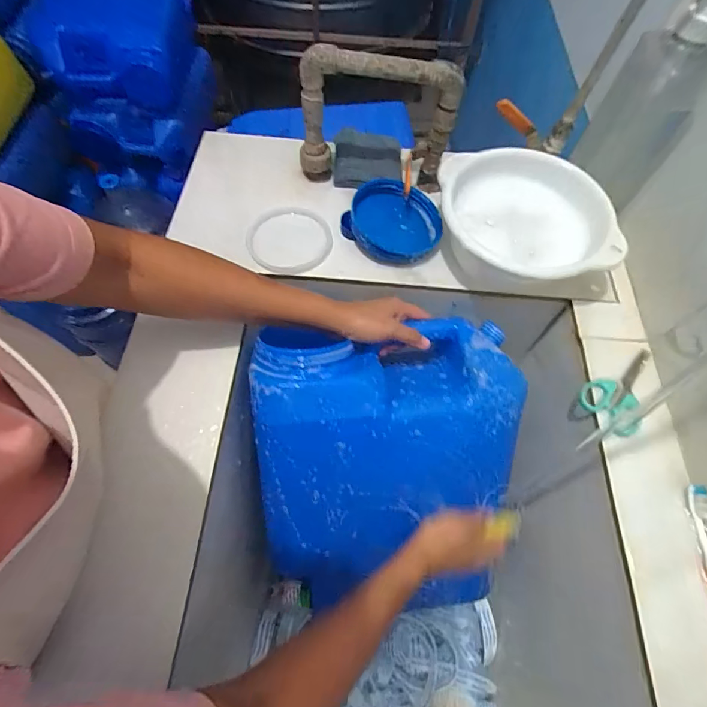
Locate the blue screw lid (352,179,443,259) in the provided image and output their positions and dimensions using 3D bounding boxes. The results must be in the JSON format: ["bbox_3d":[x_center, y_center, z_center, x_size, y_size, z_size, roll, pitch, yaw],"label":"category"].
[{"bbox_3d":[0.058,-0.177,0.545,0.120,0.033,0.121,1,63,-2],"label":"blue screw lid"}]

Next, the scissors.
[{"bbox_3d":[0.313,0.037,0.459,0.119,0.006,0.066,-38,71,-19],"label":"scissors"}]

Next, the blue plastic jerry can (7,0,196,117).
[{"bbox_3d":[-0.630,-0.857,1.081,0.364,0.168,0.356,0,63,-3],"label":"blue plastic jerry can"}]

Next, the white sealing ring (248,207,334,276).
[{"bbox_3d":[-0.086,-0.153,0.543,0.116,0.008,0.107,1,63,-2],"label":"white sealing ring"}]

